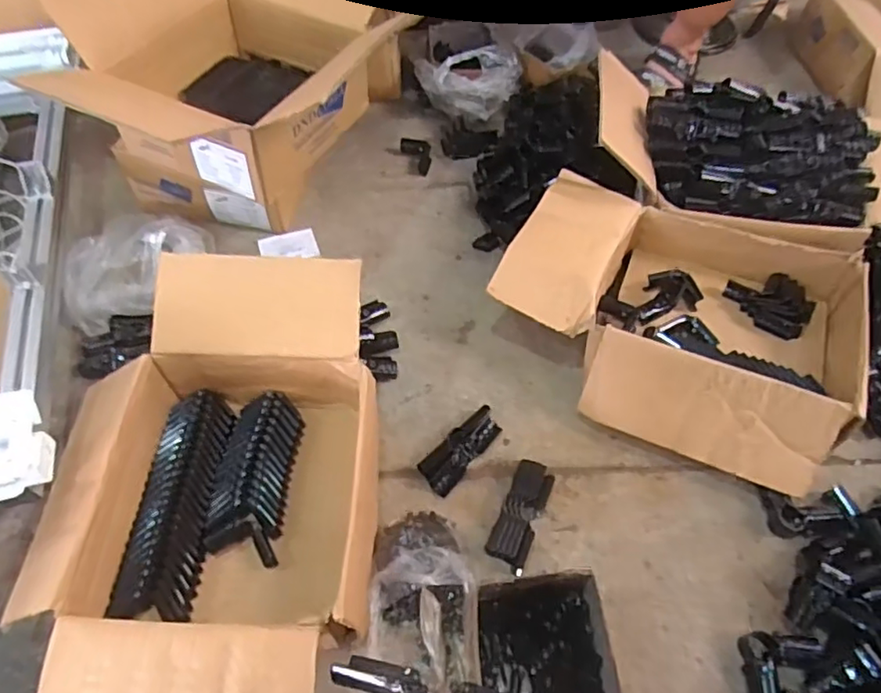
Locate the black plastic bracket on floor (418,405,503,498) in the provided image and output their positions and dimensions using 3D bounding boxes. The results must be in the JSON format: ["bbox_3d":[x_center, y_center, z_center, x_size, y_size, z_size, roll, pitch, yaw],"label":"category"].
[{"bbox_3d":[0.030,0.135,0.819,0.047,0.030,0.129,37,62,23],"label":"black plastic bracket on floor"}]

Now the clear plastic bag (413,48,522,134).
[{"bbox_3d":[0.054,-0.527,1.233,0.209,0.104,0.122,3,54,2],"label":"clear plastic bag"}]

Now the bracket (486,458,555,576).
[{"bbox_3d":[0.101,0.210,0.770,0.052,0.031,0.136,20,57,14],"label":"bracket"}]

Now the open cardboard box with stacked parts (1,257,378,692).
[{"bbox_3d":[-0.271,0.166,0.708,0.374,0.180,0.541,-1,54,-1],"label":"open cardboard box with stacked parts"}]

